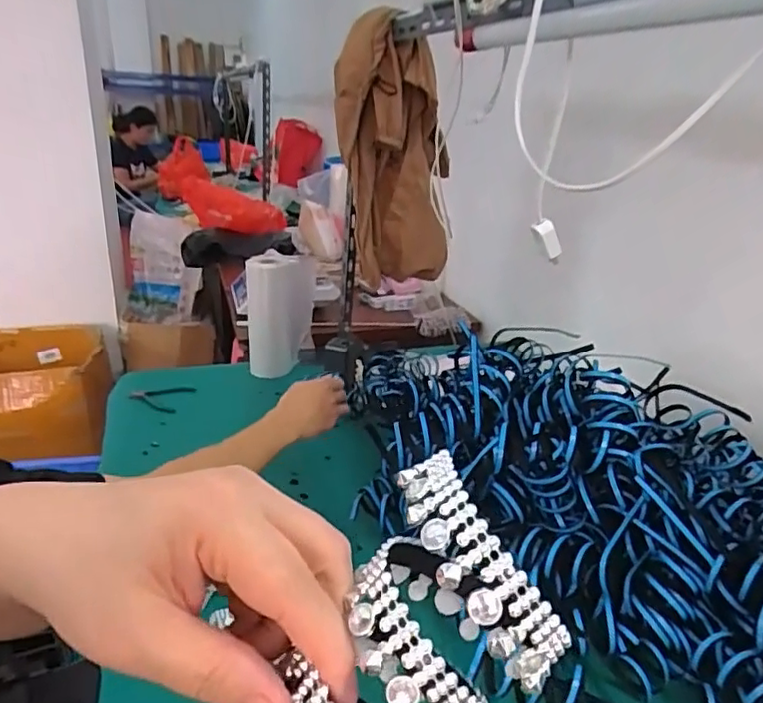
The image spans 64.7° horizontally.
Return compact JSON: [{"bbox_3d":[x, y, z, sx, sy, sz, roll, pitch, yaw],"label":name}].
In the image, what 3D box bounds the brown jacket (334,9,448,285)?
[{"bbox_3d":[0.020,-0.349,1.120,0.207,0.454,0.173,2,23,0],"label":"brown jacket"}]

